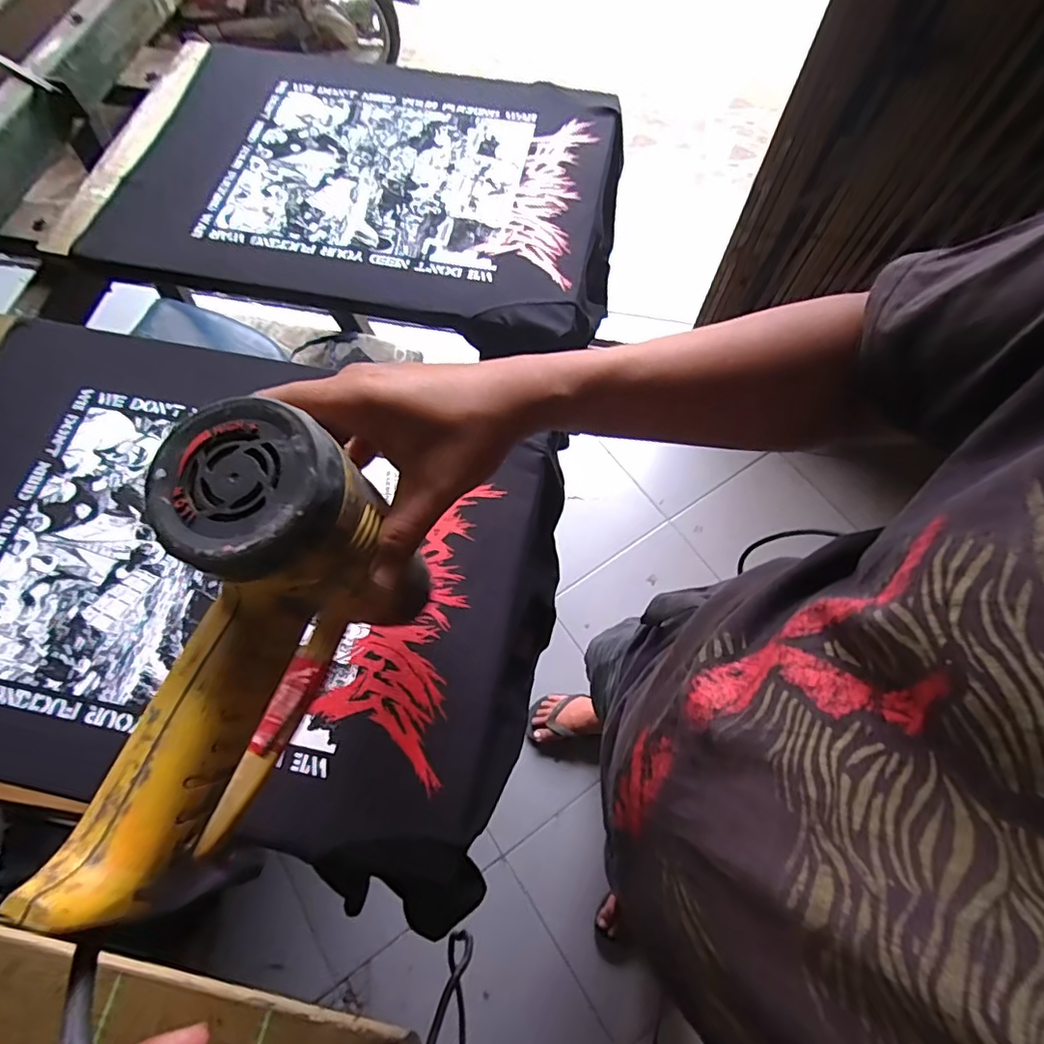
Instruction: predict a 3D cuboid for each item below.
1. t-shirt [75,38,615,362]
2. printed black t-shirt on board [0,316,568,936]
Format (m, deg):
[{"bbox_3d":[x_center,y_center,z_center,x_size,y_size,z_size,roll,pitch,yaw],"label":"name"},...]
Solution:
[{"bbox_3d":[-0.166,-0.398,0.647,0.559,0.068,0.394,12,68,5],"label":"t-shirt"},{"bbox_3d":[-0.270,0.030,0.465,0.580,0.038,0.385,14,68,6],"label":"printed black t-shirt on board"}]

